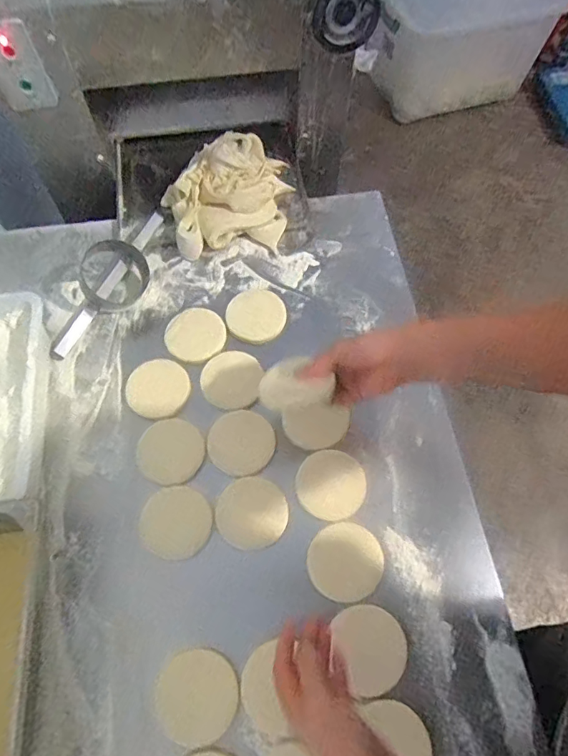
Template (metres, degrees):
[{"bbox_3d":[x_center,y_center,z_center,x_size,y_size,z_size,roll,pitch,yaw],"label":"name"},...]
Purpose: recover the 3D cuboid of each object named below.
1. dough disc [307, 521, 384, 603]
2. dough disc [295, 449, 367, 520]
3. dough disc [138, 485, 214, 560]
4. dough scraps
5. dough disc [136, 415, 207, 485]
[{"bbox_3d":[0.080,0.238,0.612,0.094,0.011,0.093,0,66,0],"label":"dough disc"},{"bbox_3d":[0.065,0.146,0.647,0.092,0.016,0.091,0,66,0],"label":"dough disc"},{"bbox_3d":[-0.144,0.192,0.629,0.090,0.012,0.089,0,66,0],"label":"dough disc"},{"bbox_3d":[-0.099,-0.331,0.837,0.223,0.074,0.220,-6,66,-3],"label":"dough scraps"},{"bbox_3d":[-0.159,0.104,0.669,0.090,0.012,0.090,0,66,0],"label":"dough disc"}]

